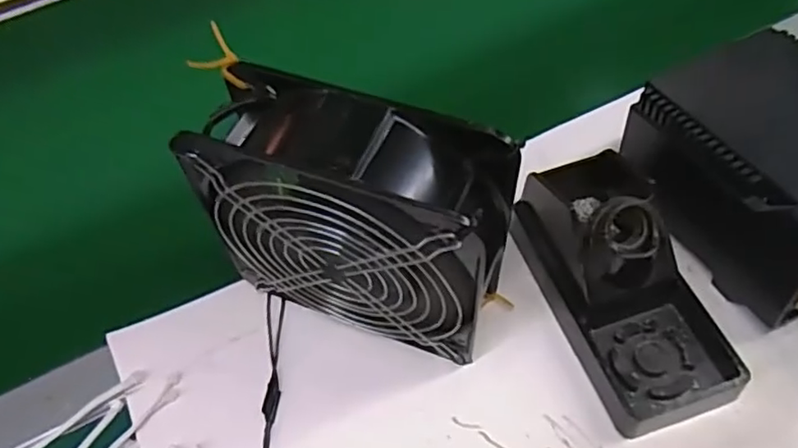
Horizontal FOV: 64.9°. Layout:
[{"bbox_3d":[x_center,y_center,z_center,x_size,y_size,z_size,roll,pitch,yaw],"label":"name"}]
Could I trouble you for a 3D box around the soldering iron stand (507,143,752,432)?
[{"bbox_3d":[0.127,0.026,0.348,0.074,0.079,0.151,-18,56,-8],"label":"soldering iron stand"}]

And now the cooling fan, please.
[{"bbox_3d":[-0.023,0.005,0.332,0.150,0.150,0.065,15,58,15],"label":"cooling fan"}]

